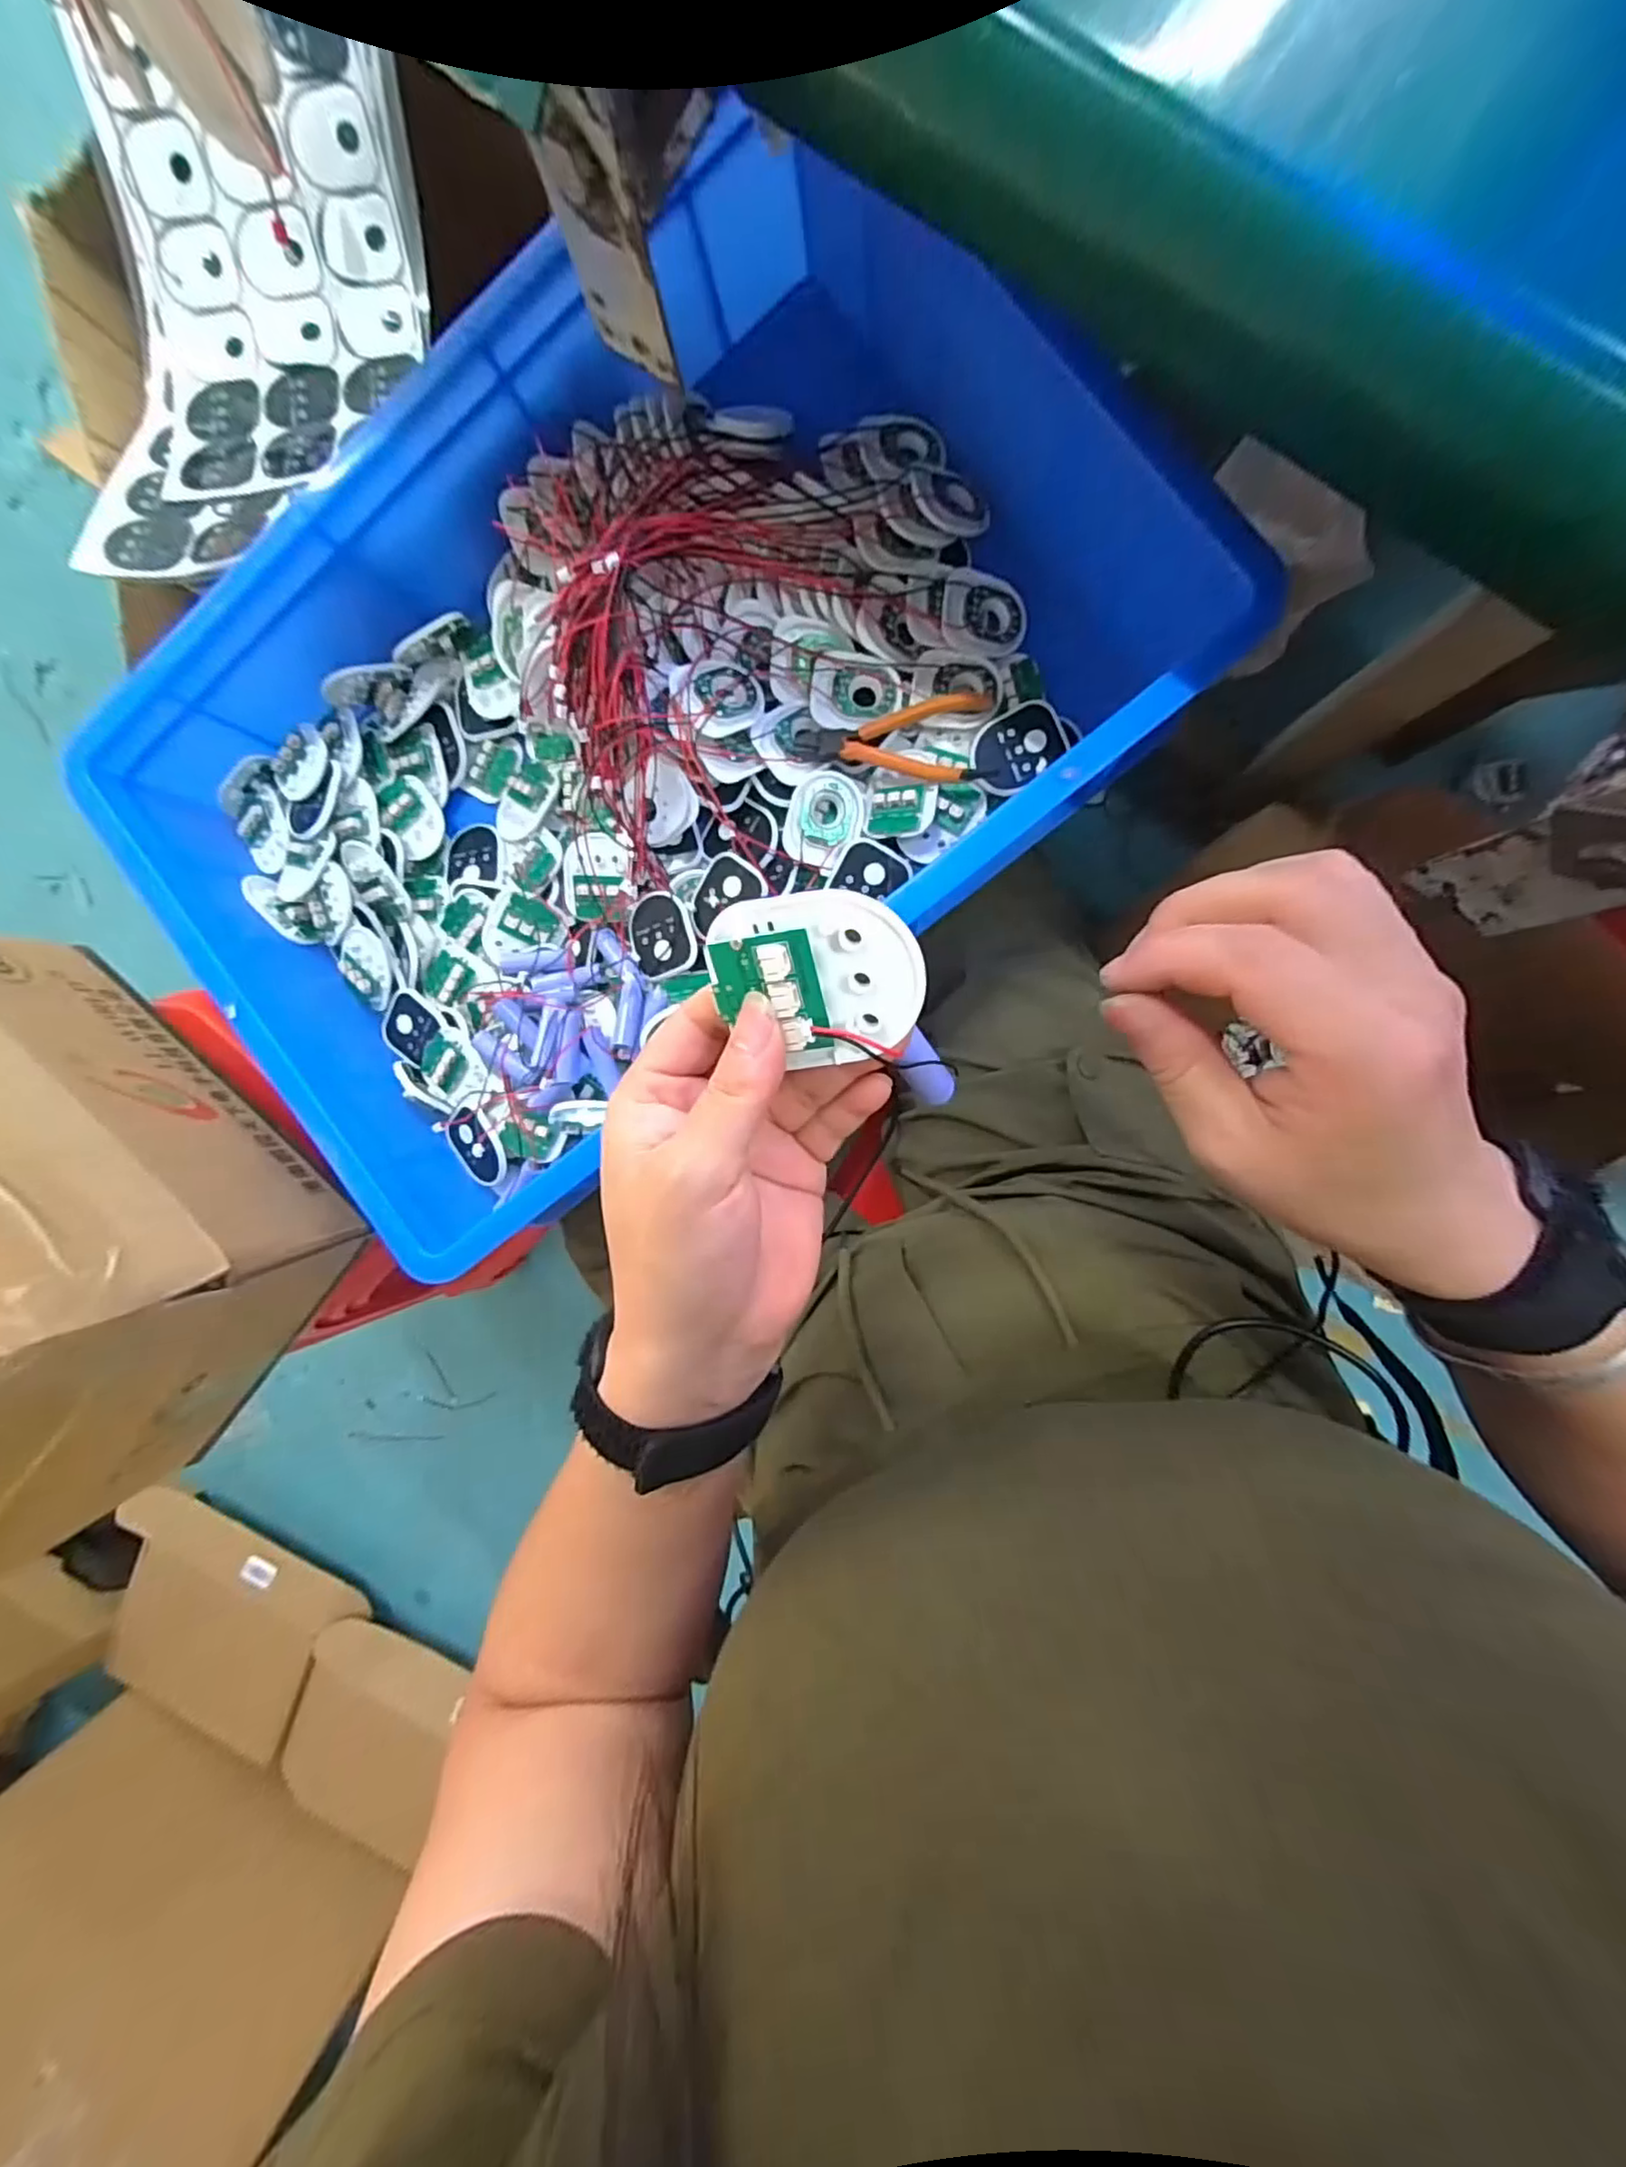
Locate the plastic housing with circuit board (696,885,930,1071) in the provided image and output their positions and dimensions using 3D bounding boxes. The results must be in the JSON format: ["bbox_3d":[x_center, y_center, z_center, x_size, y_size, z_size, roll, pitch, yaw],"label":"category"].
[{"bbox_3d":[0.001,-0.027,0.184,0.055,0.011,0.048,-7,116,12],"label":"plastic housing with circuit board"}]

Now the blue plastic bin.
[{"bbox_3d":[-0.131,-0.225,0.434,0.594,0.108,0.401,-41,87,8],"label":"blue plastic bin"}]

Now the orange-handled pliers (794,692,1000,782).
[{"bbox_3d":[0.052,-0.214,0.434,0.123,0.022,0.057,-6,92,8],"label":"orange-handled pliers"}]

